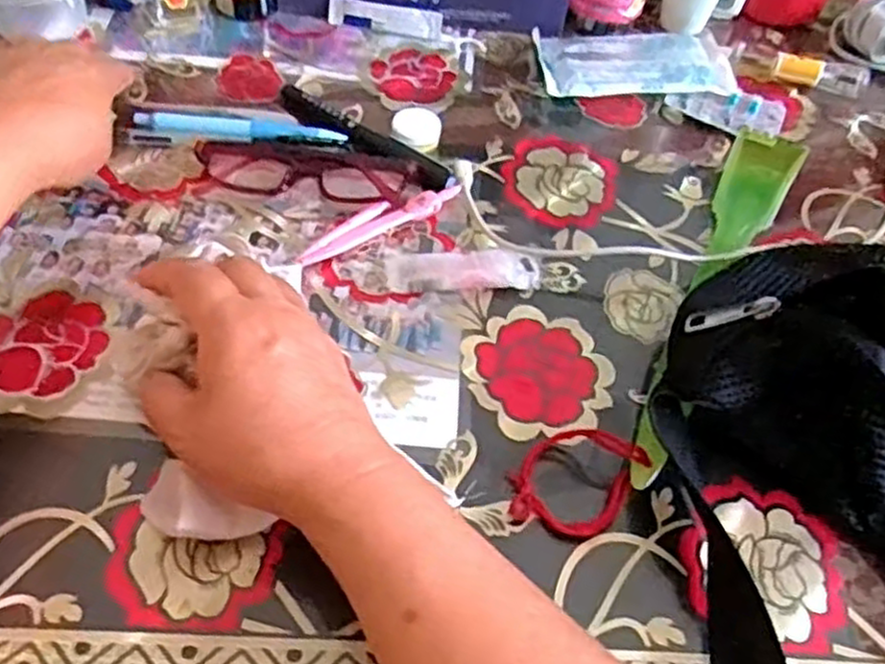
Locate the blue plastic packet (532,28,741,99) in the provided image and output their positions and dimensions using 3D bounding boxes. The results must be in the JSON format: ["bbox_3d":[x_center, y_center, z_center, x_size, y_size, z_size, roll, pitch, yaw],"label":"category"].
[{"bbox_3d":[0.136,-0.193,0.549,0.136,0.015,0.074,-5,54,-9],"label":"blue plastic packet"}]

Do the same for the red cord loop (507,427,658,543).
[{"bbox_3d":[0.059,0.067,0.347,0.048,0.017,0.055,32,57,17],"label":"red cord loop"}]

